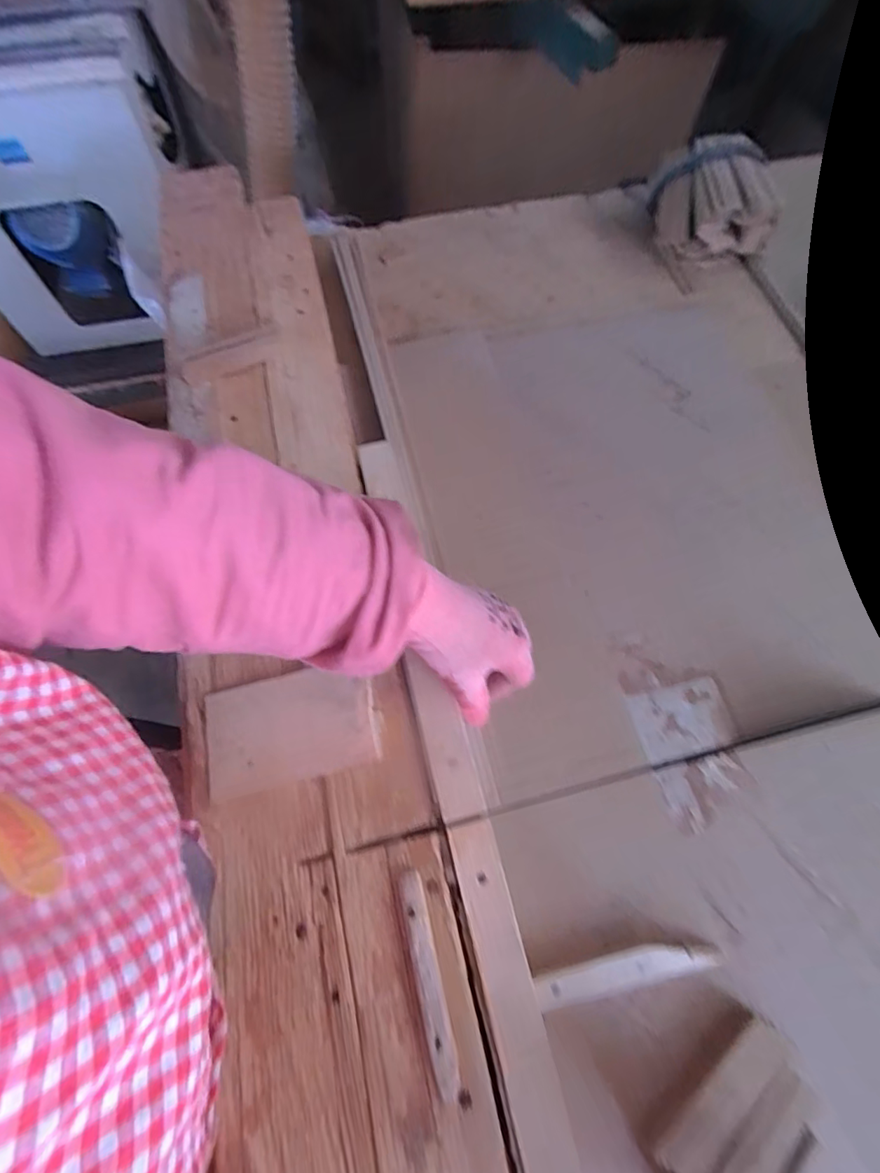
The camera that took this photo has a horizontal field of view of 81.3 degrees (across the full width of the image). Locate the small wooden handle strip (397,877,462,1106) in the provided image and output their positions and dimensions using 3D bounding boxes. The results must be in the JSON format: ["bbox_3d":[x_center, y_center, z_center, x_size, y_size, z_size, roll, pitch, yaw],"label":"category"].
[{"bbox_3d":[-0.008,0.245,0.318,0.016,0.012,0.117,-14,68,-4],"label":"small wooden handle strip"}]

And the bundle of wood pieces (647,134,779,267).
[{"bbox_3d":[0.341,-0.471,0.642,0.135,0.097,0.113,-6,67,-4],"label":"bundle of wood pieces"}]

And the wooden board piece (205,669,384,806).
[{"bbox_3d":[-0.115,0.108,0.392,0.130,0.008,0.081,-15,71,0],"label":"wooden board piece"}]

